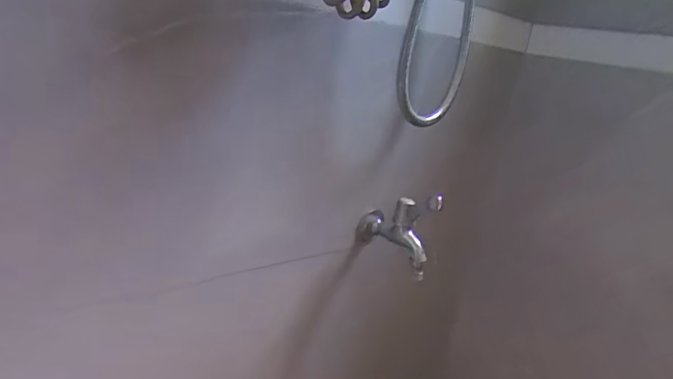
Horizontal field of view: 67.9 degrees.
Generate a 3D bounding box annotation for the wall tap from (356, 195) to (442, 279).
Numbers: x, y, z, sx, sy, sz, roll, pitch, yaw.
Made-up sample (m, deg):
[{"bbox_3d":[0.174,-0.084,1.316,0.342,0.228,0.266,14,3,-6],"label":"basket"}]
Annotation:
[{"bbox_3d":[0.083,0.046,0.668,0.043,0.092,0.108,-7,23,-44],"label":"wall tap"}]

